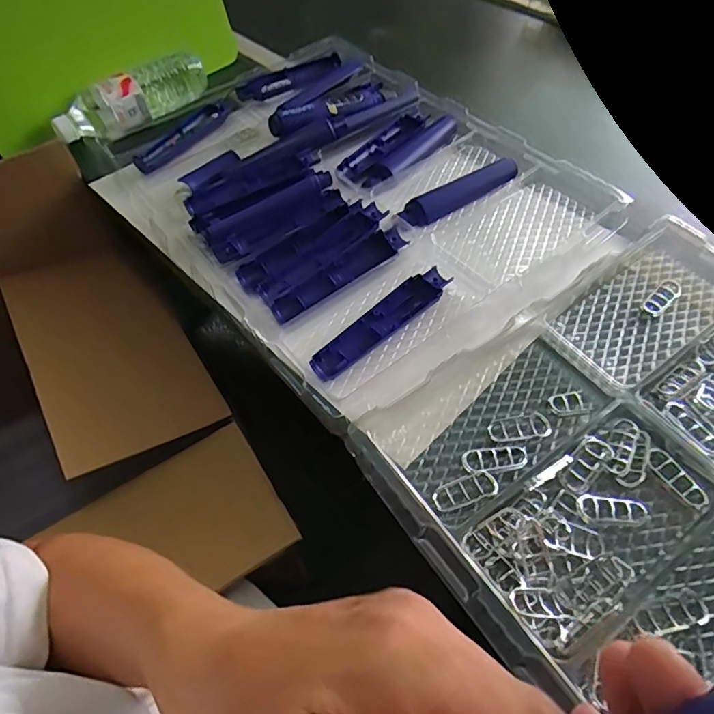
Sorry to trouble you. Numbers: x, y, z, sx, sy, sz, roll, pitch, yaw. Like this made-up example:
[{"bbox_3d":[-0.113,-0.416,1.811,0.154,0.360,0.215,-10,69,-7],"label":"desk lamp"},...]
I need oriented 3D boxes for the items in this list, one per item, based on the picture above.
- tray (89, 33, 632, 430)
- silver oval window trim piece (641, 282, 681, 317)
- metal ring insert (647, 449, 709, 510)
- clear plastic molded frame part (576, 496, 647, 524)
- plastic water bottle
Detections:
[{"bbox_3d":[-0.026,-0.217,0.636,0.446,0.055,0.592,-35,60,-22],"label":"tray"},{"bbox_3d":[0.315,-0.061,0.514,0.058,0.004,0.021,-37,61,-20],"label":"silver oval window trim piece"},{"bbox_3d":[0.258,0.097,0.403,0.019,0.008,0.053,-42,65,5],"label":"metal ring insert"},{"bbox_3d":[0.199,0.119,0.388,0.054,0.009,0.018,0,56,4],"label":"clear plastic molded frame part"},{"bbox_3d":[-0.326,-0.378,0.745,0.240,0.073,0.062,-41,62,-21],"label":"plastic water bottle"}]

